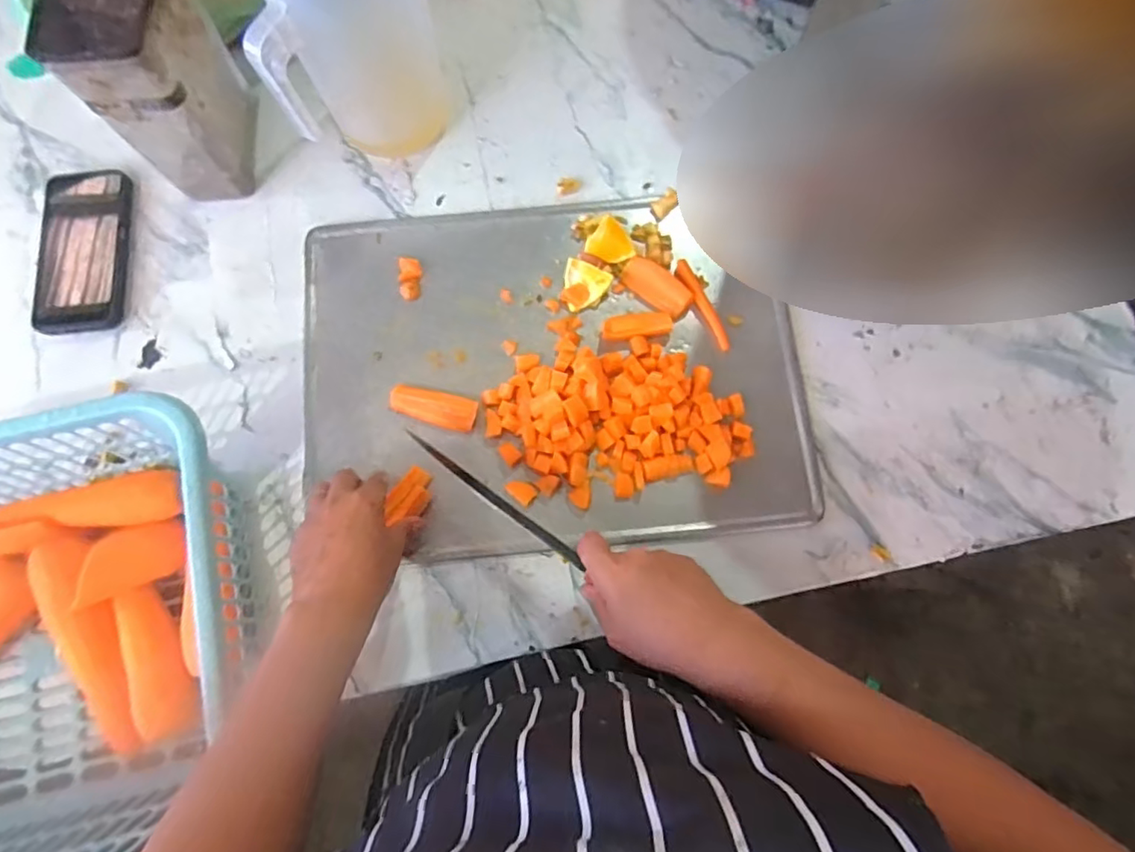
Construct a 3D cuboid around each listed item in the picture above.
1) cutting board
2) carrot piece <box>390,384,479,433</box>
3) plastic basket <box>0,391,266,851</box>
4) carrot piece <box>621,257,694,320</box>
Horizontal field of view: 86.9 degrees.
[{"bbox_3d":[-0.015,-0.056,0.548,0.448,0.022,0.325,-3,77,1],"label":"cutting board"},{"bbox_3d":[-0.123,-0.018,0.550,0.082,0.012,0.032,15,78,5],"label":"carrot piece"},{"bbox_3d":[-0.422,0.173,0.450,0.385,0.131,0.307,-12,77,-1],"label":"plastic basket"},{"bbox_3d":[0.086,-0.133,0.570,0.071,0.011,0.033,36,80,9],"label":"carrot piece"}]

